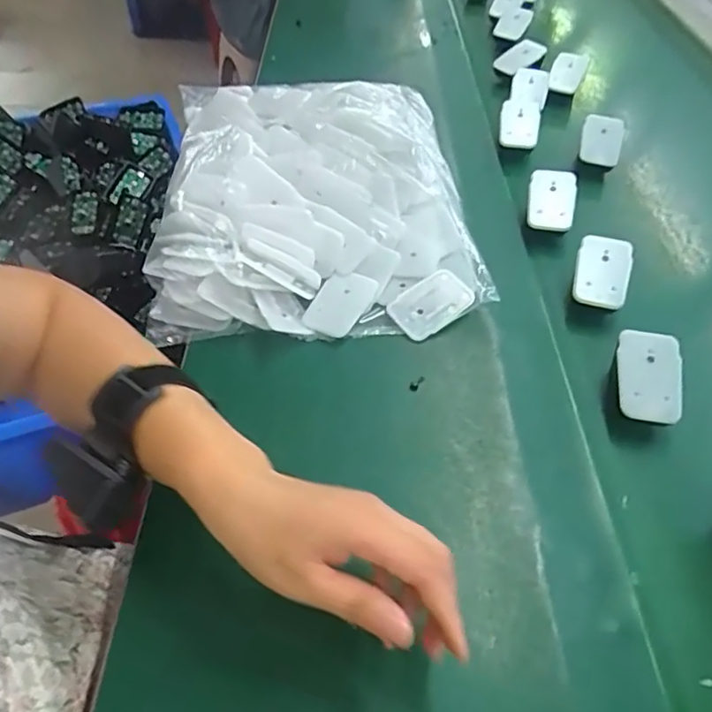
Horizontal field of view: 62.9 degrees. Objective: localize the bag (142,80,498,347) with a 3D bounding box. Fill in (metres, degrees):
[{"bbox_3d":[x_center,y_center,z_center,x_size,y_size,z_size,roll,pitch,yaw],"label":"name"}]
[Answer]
[{"bbox_3d":[-0.035,-0.153,0.555,0.285,0.084,0.312,1,51,-3],"label":"bag"}]

